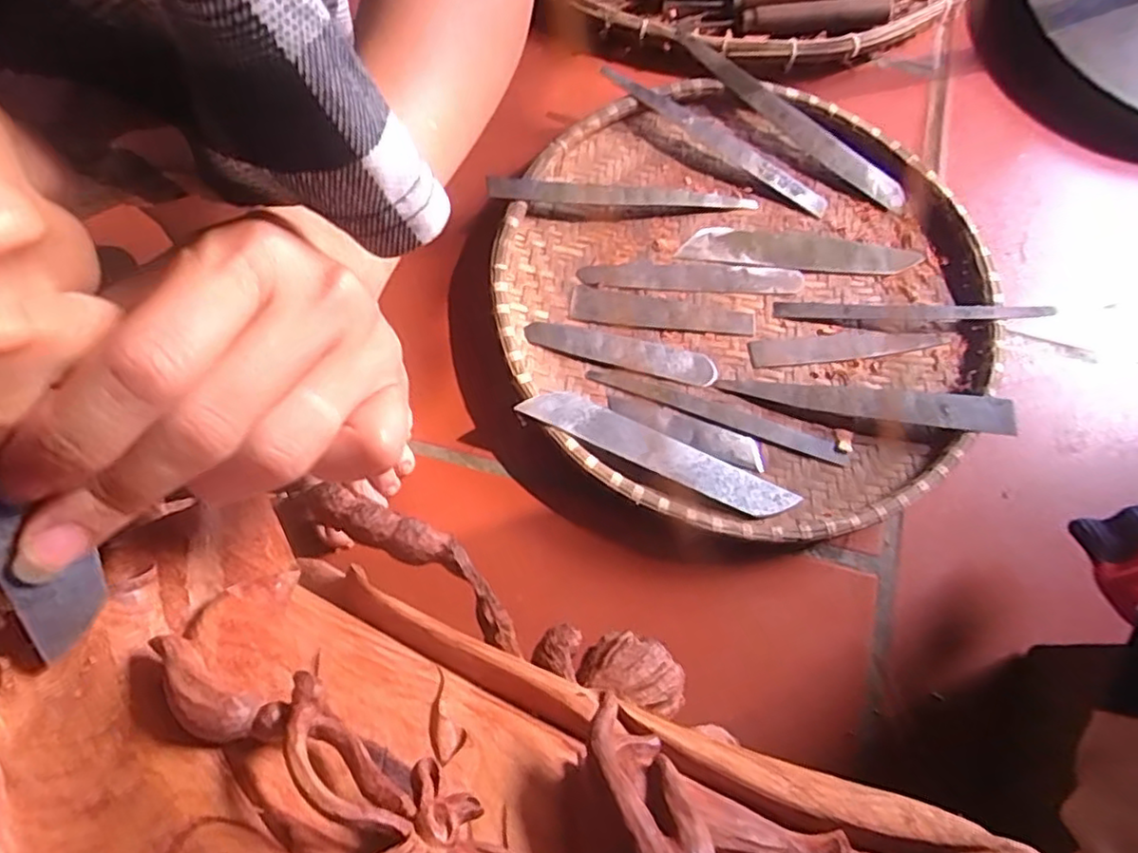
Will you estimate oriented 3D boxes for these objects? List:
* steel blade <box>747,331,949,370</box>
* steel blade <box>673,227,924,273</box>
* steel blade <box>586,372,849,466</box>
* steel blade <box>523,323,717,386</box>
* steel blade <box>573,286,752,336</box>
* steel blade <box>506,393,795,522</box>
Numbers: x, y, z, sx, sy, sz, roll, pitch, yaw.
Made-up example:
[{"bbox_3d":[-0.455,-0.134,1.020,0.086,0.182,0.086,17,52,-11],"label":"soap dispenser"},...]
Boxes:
[{"bbox_3d":[0.194,-0.058,0.462,0.134,0.009,0.021,-6,74,-3],"label":"steel blade"},{"bbox_3d":[0.168,-0.132,0.483,0.171,0.005,0.030,5,72,2],"label":"steel blade"},{"bbox_3d":[0.101,-0.010,0.446,0.175,0.005,0.020,19,74,4],"label":"steel blade"},{"bbox_3d":[0.036,-0.052,0.452,0.130,0.006,0.024,11,73,2],"label":"steel blade"},{"bbox_3d":[0.066,-0.083,0.468,0.131,0.004,0.026,7,73,1],"label":"steel blade"},{"bbox_3d":[0.056,0.018,0.415,0.177,0.006,0.031,25,57,-1],"label":"steel blade"}]

